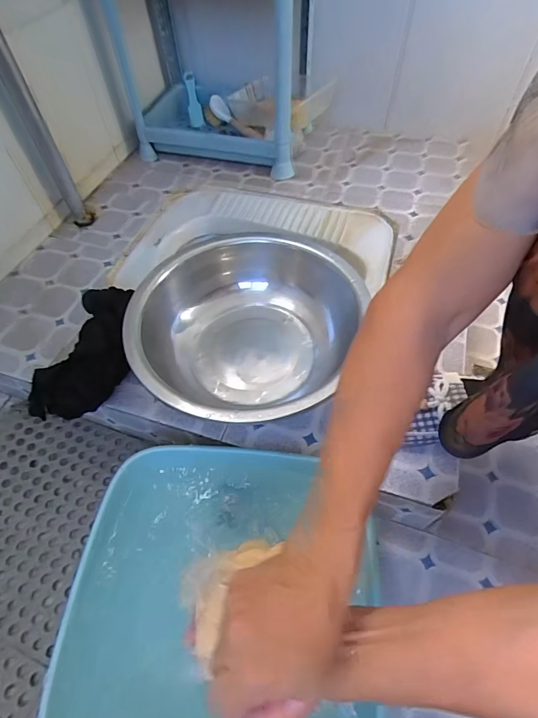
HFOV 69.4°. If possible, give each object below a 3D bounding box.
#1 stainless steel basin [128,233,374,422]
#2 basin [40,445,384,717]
[{"bbox_3d":[-0.036,-0.039,0.574,0.299,0.124,0.320,-1,57,2],"label":"stainless steel basin"},{"bbox_3d":[-0.040,0.278,0.453,0.346,0.126,0.318,-1,57,2],"label":"basin"}]

